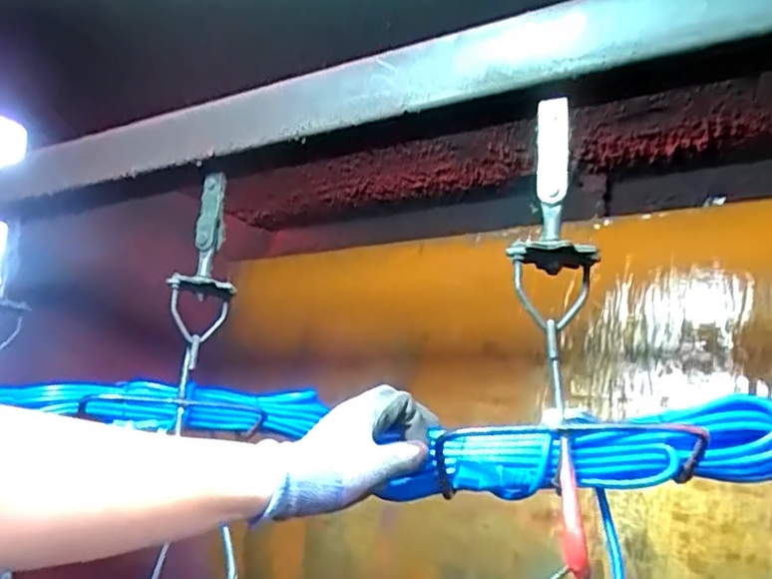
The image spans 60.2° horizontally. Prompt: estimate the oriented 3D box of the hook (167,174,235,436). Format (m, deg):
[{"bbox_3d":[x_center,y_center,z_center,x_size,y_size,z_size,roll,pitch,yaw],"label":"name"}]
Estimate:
[{"bbox_3d":[-0.208,0.000,0.752,0.069,0.261,0.038,4,-12,-12],"label":"hook"}]

